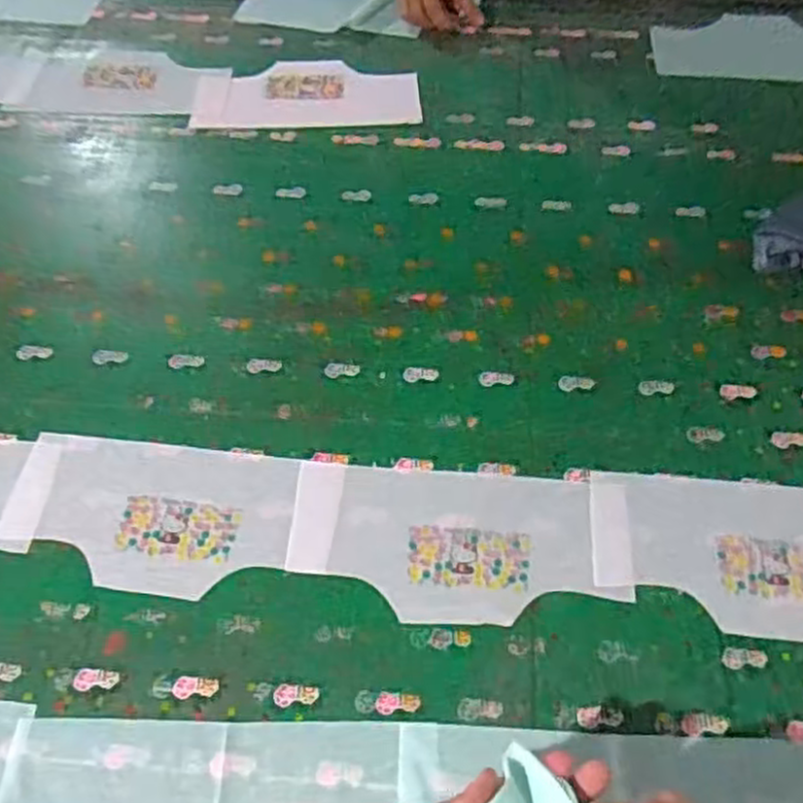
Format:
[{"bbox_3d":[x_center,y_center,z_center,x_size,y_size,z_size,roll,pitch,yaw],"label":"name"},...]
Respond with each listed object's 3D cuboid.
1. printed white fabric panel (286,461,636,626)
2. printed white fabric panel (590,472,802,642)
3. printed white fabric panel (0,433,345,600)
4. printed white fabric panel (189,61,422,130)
[{"bbox_3d":[0.049,0.118,0.643,0.283,0.009,0.133,4,57,1],"label":"printed white fabric panel"},{"bbox_3d":[0.299,0.127,0.637,0.272,0.008,0.134,5,57,1],"label":"printed white fabric panel"},{"bbox_3d":[-0.198,0.098,0.657,0.278,0.004,0.132,7,57,2],"label":"printed white fabric panel"},{"bbox_3d":[-0.123,-0.401,0.986,0.287,0.007,0.131,-3,61,1],"label":"printed white fabric panel"}]

